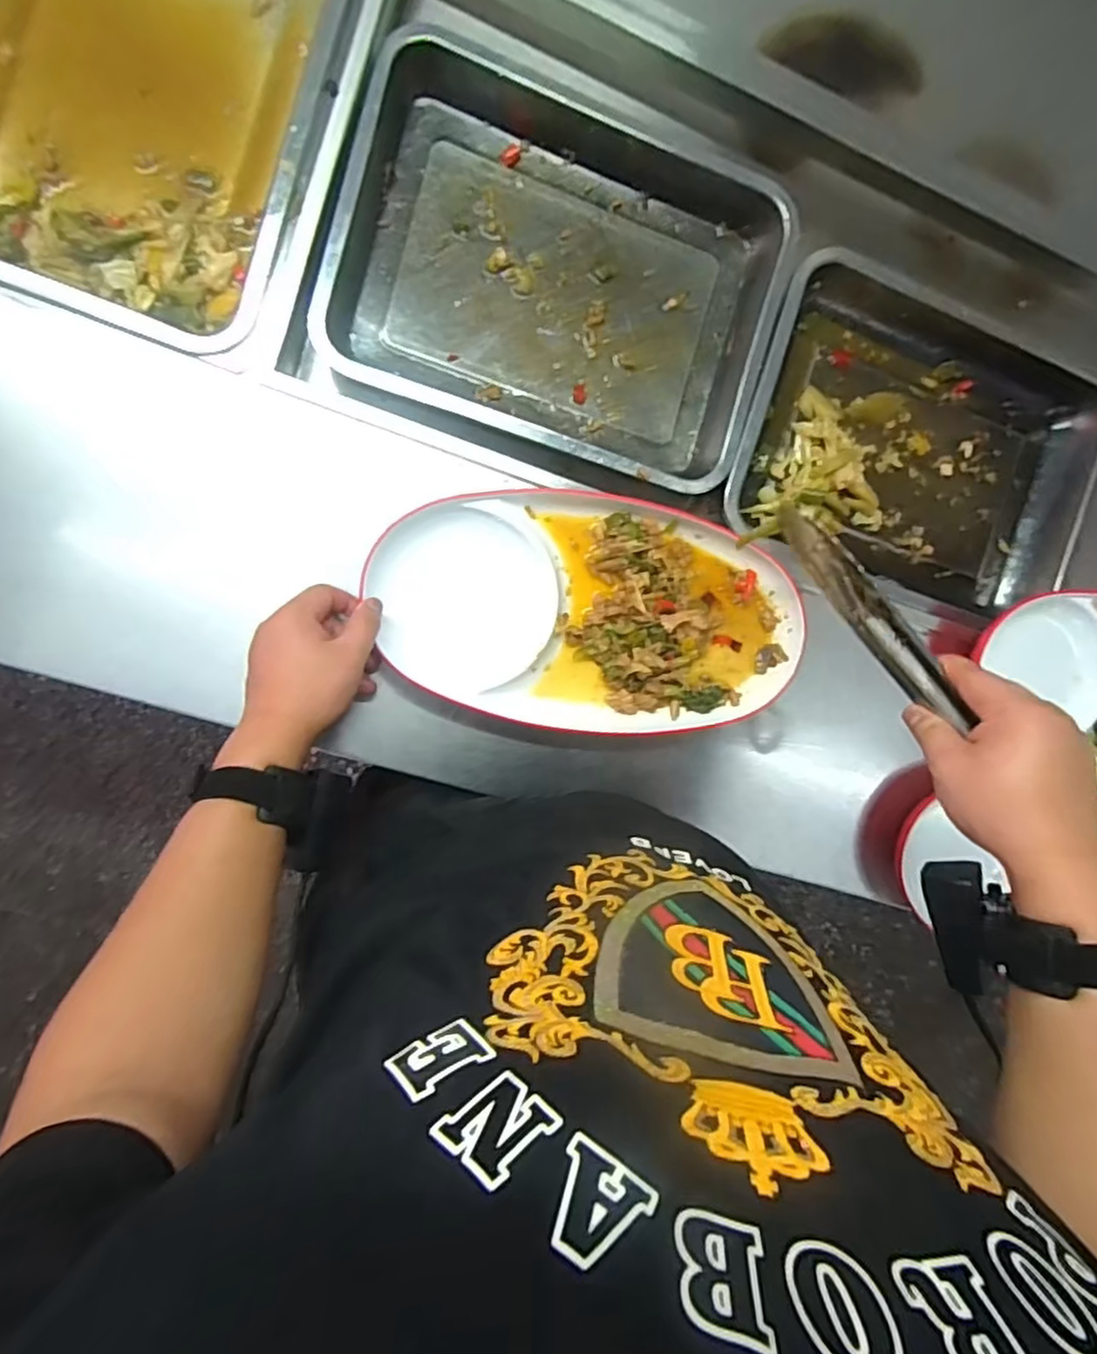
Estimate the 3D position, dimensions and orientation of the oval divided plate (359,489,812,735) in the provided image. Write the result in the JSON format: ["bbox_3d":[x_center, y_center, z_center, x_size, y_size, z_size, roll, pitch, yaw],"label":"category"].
[{"bbox_3d":[0.037,-0.048,0.531,0.335,0.027,0.180,10,91,-9],"label":"oval divided plate"}]

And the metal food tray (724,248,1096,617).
[{"bbox_3d":[0.339,-0.212,0.618,0.348,0.065,0.245,12,95,-10],"label":"metal food tray"}]

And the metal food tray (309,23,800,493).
[{"bbox_3d":[0.017,-0.333,0.546,0.345,0.057,0.290,15,94,-10],"label":"metal food tray"}]

